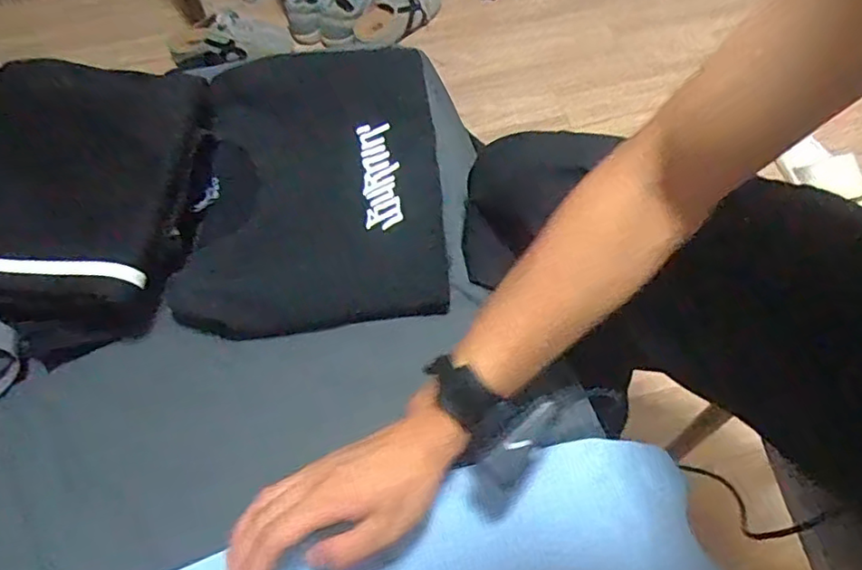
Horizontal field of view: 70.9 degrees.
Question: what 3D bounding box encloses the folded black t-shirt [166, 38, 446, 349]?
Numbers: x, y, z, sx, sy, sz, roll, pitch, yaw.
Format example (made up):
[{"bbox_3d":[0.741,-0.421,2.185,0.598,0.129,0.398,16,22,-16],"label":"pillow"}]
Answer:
[{"bbox_3d":[-0.124,-0.116,0.649,0.259,0.029,0.329,-5,60,-1],"label":"folded black t-shirt"}]

